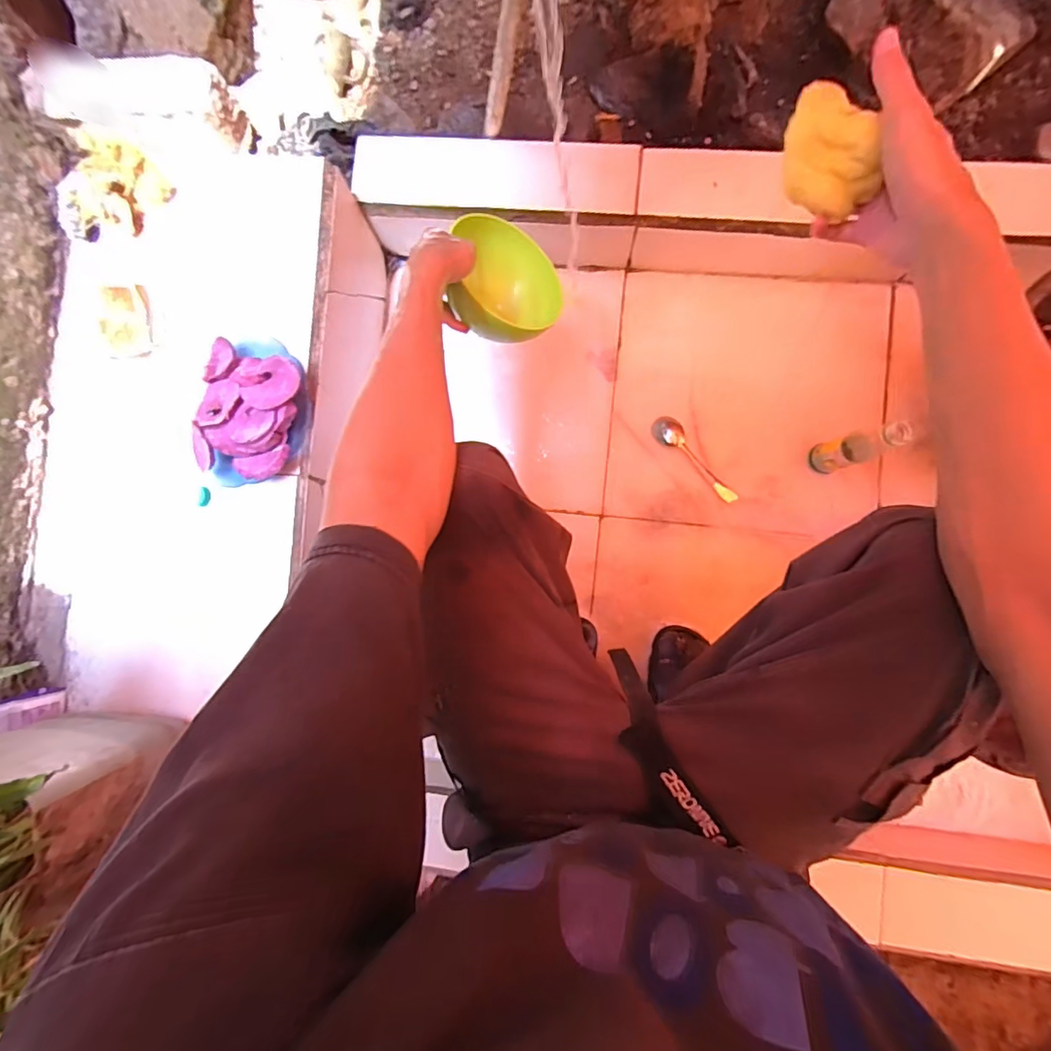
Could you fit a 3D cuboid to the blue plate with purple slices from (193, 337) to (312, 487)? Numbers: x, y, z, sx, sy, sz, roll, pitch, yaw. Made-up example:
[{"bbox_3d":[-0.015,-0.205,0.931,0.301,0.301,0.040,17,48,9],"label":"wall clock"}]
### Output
[{"bbox_3d":[-0.320,-0.137,0.593,0.110,0.040,0.172,6,86,7],"label":"blue plate with purple slices"}]

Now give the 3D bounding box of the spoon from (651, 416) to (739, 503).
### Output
[{"bbox_3d":[0.257,-0.100,0.763,0.040,0.013,0.168,-41,83,2],"label":"spoon"}]

